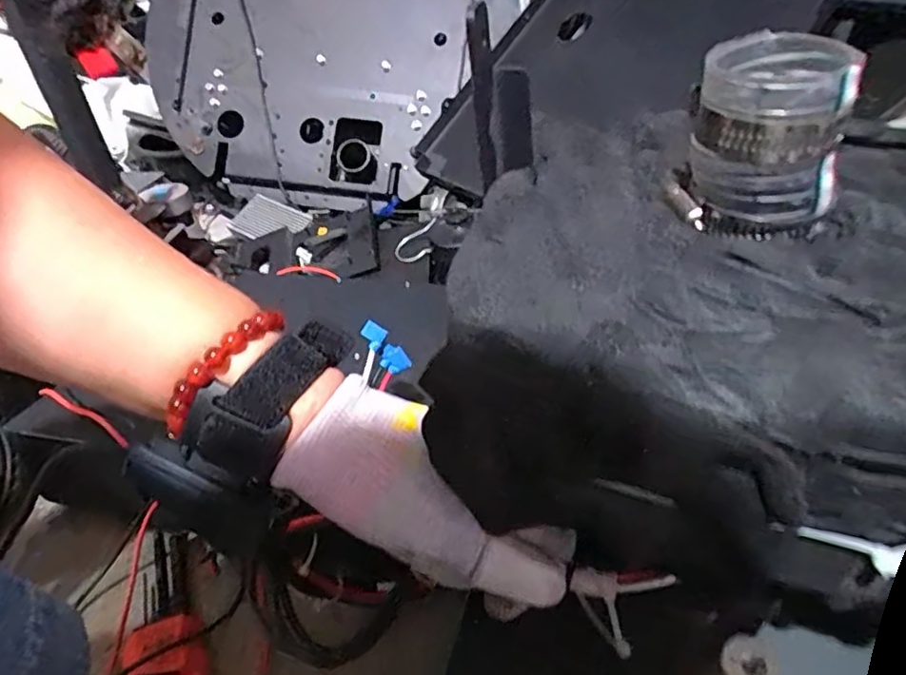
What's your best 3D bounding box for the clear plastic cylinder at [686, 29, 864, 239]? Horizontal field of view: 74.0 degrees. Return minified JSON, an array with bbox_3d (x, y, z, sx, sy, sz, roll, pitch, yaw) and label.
[{"bbox_3d":[0.101,-0.065,0.195,0.047,0.052,0.048,9,39,18],"label":"clear plastic cylinder"}]

